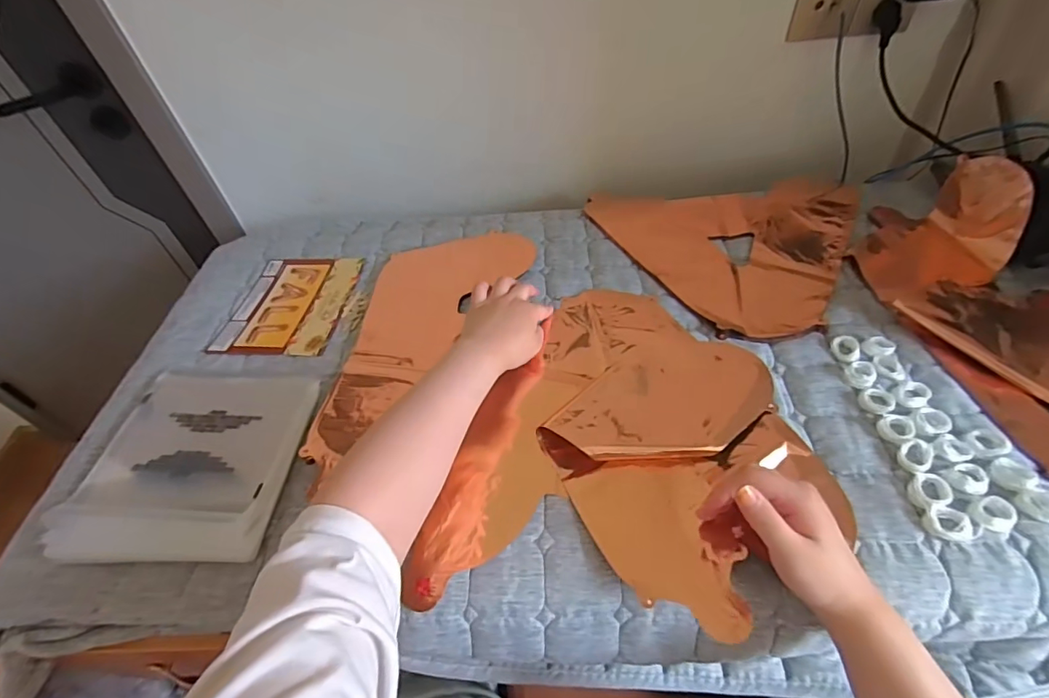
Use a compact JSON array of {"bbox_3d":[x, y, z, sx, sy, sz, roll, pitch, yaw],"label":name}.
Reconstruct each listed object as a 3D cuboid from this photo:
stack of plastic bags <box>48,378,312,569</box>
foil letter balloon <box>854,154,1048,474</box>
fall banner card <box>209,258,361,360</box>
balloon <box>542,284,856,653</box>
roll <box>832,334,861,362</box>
[{"bbox_3d":[-0.350,0.113,0.523,0.212,0.022,0.220,-2,48,5],"label":"stack of plastic bags"},{"bbox_3d":[0.520,-0.064,0.521,0.180,0.092,0.390,-12,48,-4],"label":"foil letter balloon"},{"bbox_3d":[-0.332,-0.066,0.701,0.159,0.008,0.193,1,48,8],"label":"fall banner card"},{"bbox_3d":[0.145,0.068,0.506,0.243,0.032,0.387,-10,47,-2],"label":"balloon"},{"bbox_3d":[0.356,-0.001,0.540,0.029,0.009,0.032,29,57,29],"label":"roll"}]

